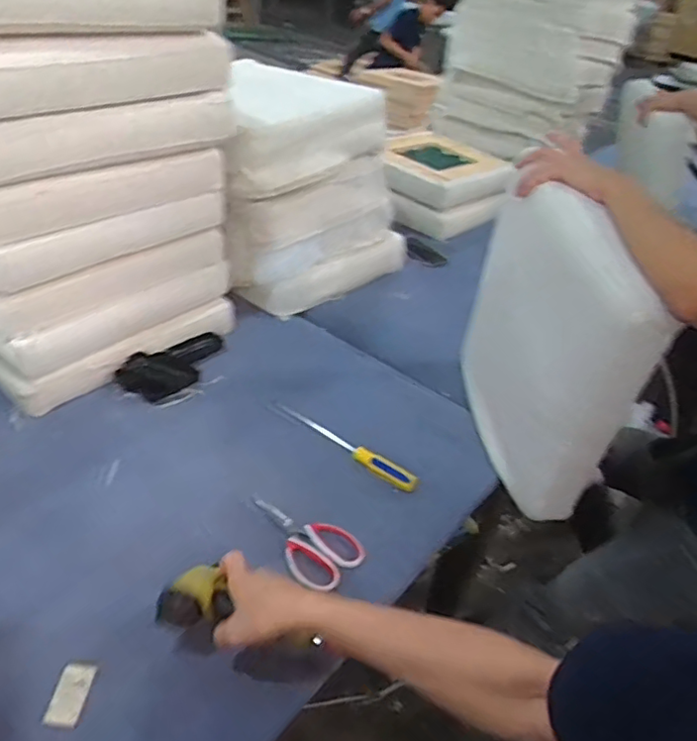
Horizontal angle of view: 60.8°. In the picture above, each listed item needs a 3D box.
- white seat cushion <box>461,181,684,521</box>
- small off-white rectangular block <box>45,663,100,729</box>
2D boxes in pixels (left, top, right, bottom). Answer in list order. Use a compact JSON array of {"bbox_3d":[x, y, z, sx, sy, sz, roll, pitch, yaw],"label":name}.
[{"bbox_3d":[0.299,-0.054,0.922,0.104,0.410,0.451,4,37,-7],"label":"white seat cushion"},{"bbox_3d":[-0.307,0.358,0.658,0.037,0.004,0.074,-4,29,0],"label":"small off-white rectangular block"}]

